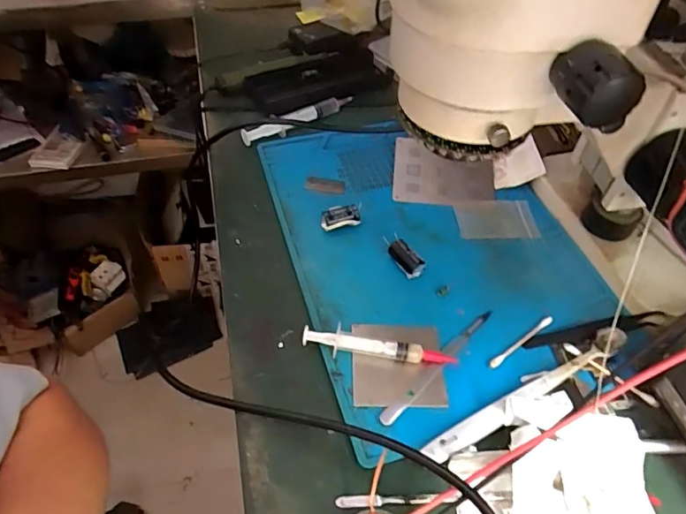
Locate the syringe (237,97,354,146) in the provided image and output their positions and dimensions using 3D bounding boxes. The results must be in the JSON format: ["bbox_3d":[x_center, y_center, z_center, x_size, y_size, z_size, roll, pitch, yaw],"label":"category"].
[{"bbox_3d":[-0.048,-0.156,0.558,0.139,0.027,0.017,-29,55,-21],"label":"syringe"}]

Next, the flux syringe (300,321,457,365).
[{"bbox_3d":[0.025,0.069,0.371,0.112,0.016,0.021,13,51,11],"label":"flux syringe"}]

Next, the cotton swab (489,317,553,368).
[{"bbox_3d":[0.140,0.066,0.387,0.070,0.004,0.006,-31,56,-23],"label":"cotton swab"}]

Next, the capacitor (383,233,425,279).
[{"bbox_3d":[0.052,-0.002,0.431,0.015,0.018,0.044,-26,54,-20],"label":"capacitor"}]

